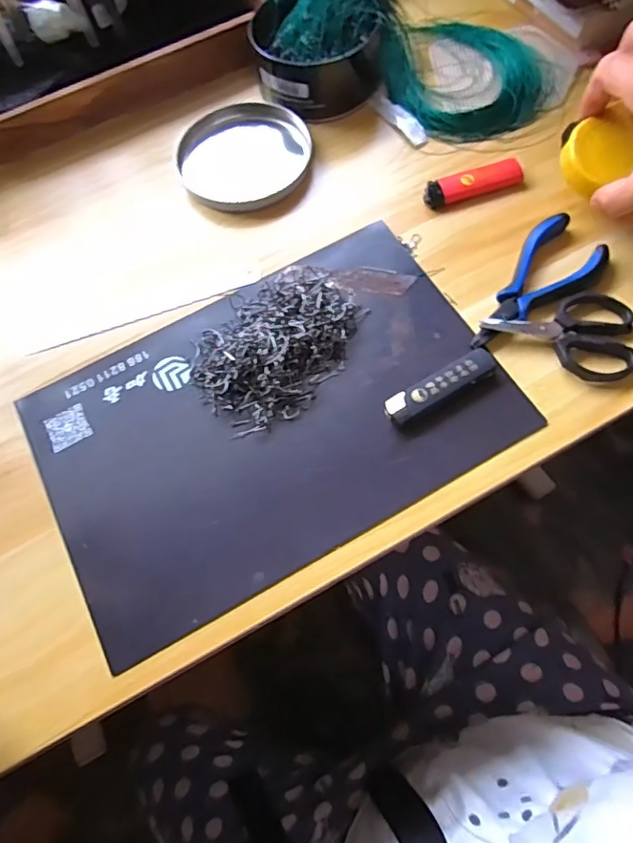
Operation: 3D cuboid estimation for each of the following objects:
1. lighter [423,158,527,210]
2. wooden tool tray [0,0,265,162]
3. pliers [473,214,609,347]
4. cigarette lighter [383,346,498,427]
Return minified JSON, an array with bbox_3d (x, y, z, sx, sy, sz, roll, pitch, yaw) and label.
[{"bbox_3d":[0.121,-0.185,0.424,0.077,0.012,0.021,-17,67,-4],"label":"lighter"},{"bbox_3d":[-0.188,-0.336,0.496,0.300,0.049,0.133,-25,67,-6],"label":"wooden tool tray"},{"bbox_3d":[0.147,-0.098,0.383,0.119,0.013,0.054,-34,69,-11],"label":"pliers"},{"bbox_3d":[0.081,-0.023,0.356,0.079,0.011,0.021,-28,68,-8],"label":"cigarette lighter"}]

